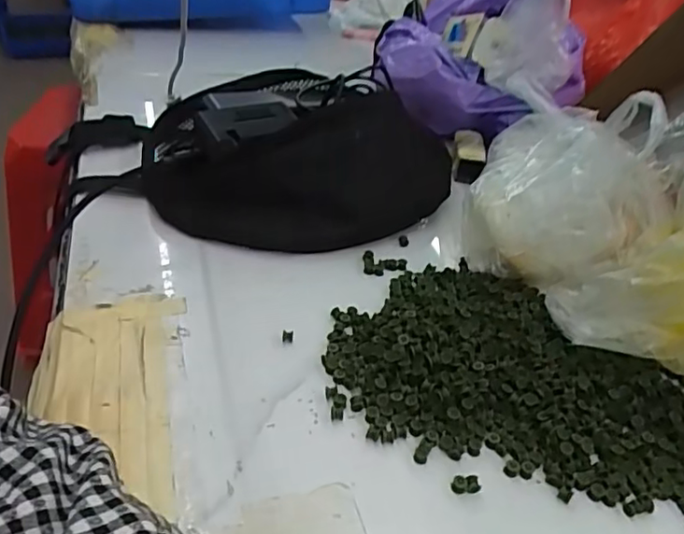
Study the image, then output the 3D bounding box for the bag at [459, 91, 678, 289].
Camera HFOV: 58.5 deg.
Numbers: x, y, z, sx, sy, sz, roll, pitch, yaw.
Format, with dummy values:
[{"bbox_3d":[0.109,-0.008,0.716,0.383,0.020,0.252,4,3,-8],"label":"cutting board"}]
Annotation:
[{"bbox_3d":[0.168,-0.064,0.437,0.132,0.127,0.122,20,39,16],"label":"bag"}]

